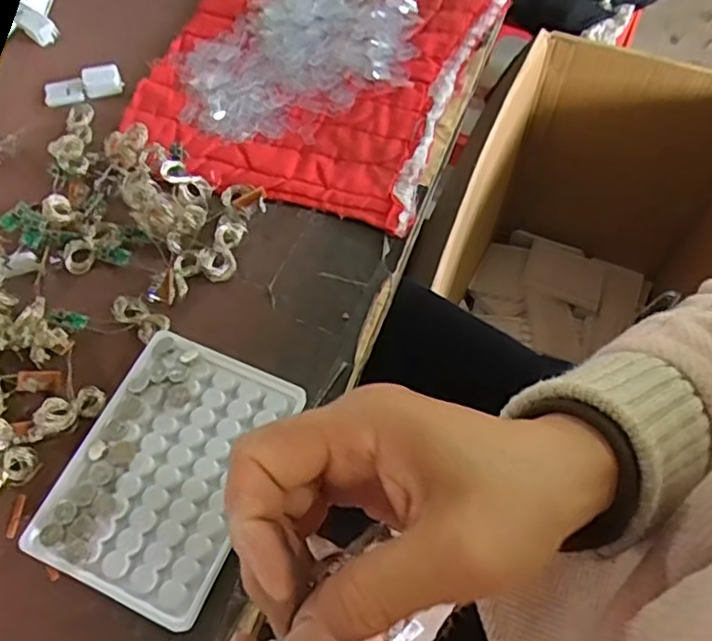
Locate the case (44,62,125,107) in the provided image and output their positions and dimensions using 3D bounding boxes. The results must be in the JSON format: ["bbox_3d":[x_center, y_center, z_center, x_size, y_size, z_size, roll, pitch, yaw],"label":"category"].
[{"bbox_3d":[-0.202,-0.174,0.479,0.056,0.010,0.023,-15,63,-8],"label":"case"}]

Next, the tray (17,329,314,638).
[{"bbox_3d":[-0.096,0.077,0.340,0.092,0.021,0.129,21,64,11],"label":"tray"}]

